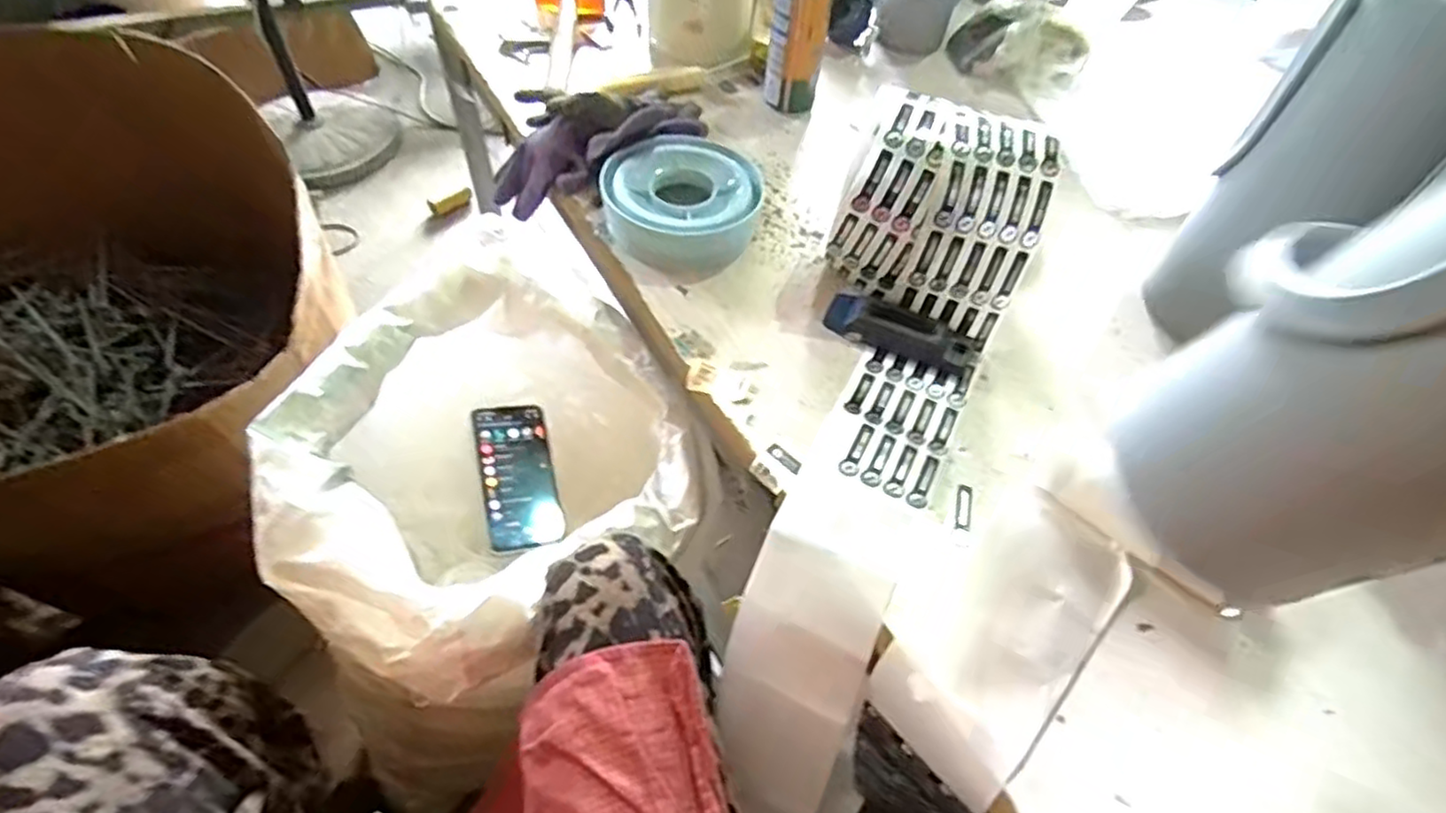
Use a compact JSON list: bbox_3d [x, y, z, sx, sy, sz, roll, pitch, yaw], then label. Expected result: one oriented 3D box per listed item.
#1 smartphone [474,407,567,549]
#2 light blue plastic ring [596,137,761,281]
[{"bbox_3d":[-0.205,0.069,0.702,0.072,0.012,0.158,-3,59,-29],"label":"smartphone"},{"bbox_3d":[-0.040,-0.208,0.710,0.147,0.052,0.150,32,58,17],"label":"light blue plastic ring"}]

